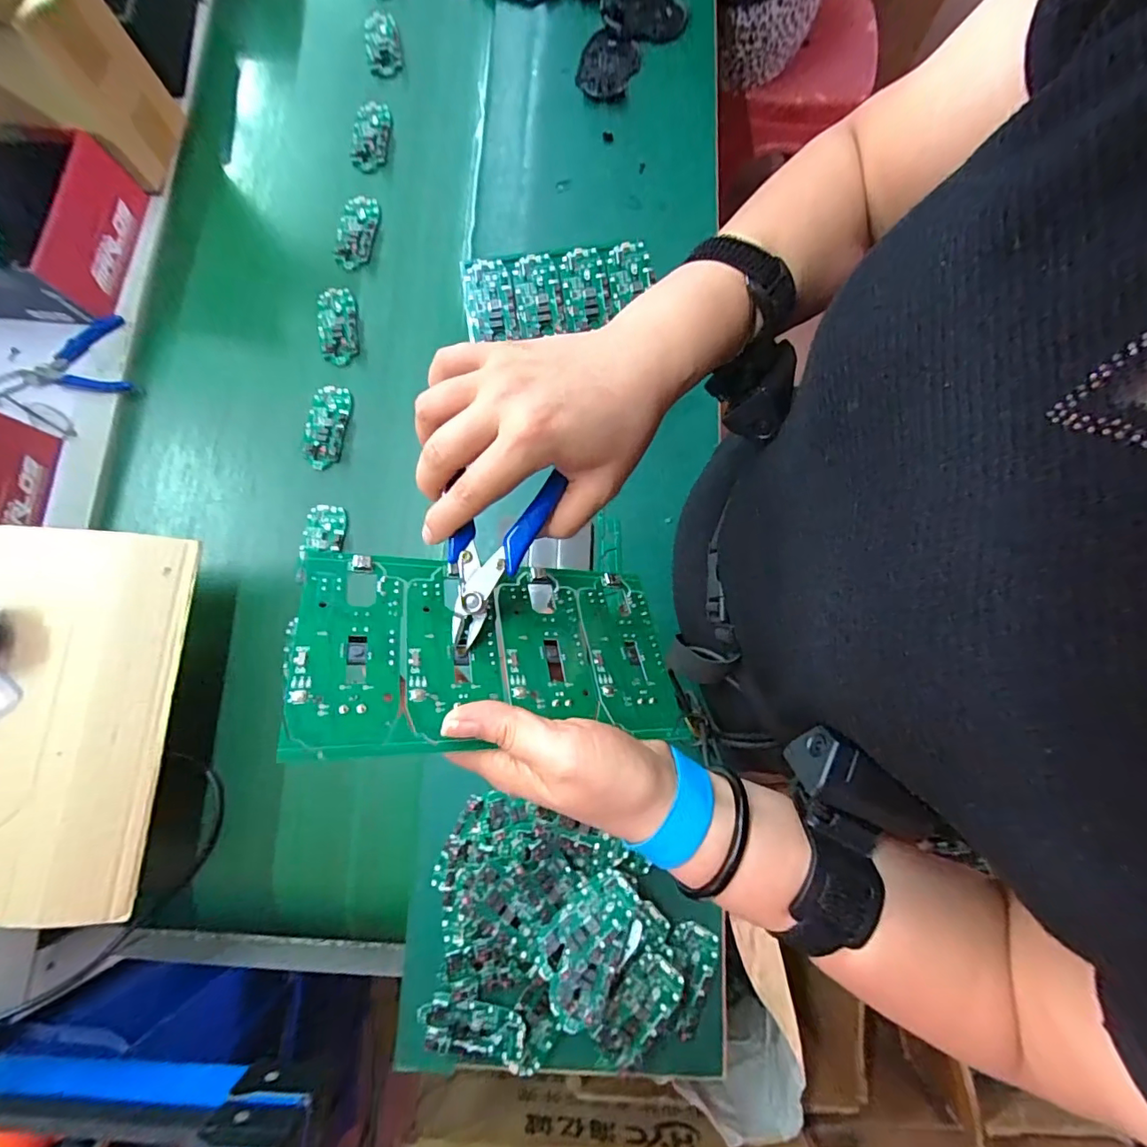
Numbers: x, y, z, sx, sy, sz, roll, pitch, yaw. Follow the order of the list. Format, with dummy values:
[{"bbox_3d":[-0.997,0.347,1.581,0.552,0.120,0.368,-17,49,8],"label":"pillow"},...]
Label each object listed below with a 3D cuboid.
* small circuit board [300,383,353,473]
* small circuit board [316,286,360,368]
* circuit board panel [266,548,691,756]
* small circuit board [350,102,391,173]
[{"bbox_3d":[-0.289,-0.171,0.610,0.047,0.015,0.097,5,78,-1],"label":"small circuit board"},{"bbox_3d":[-0.289,-0.304,0.642,0.046,0.012,0.099,-7,81,-5],"label":"small circuit board"},{"bbox_3d":[-0.038,0.038,0.271,0.190,0.004,0.104,4,51,-22],"label":"circuit board panel"},{"bbox_3d":[-0.269,-0.583,0.701,0.046,0.016,0.110,4,80,2],"label":"small circuit board"}]

